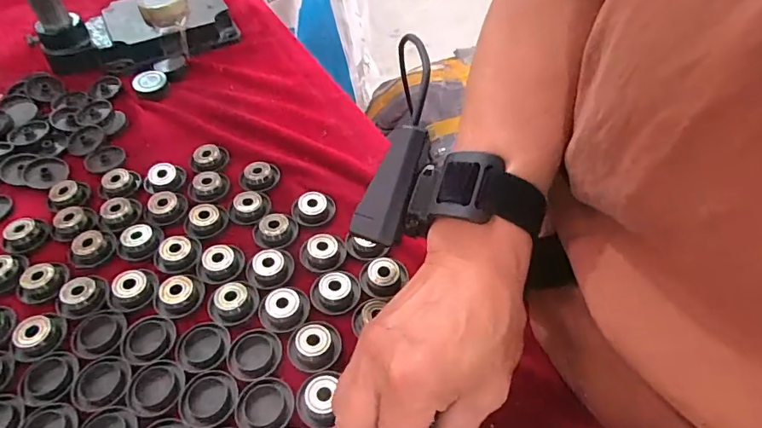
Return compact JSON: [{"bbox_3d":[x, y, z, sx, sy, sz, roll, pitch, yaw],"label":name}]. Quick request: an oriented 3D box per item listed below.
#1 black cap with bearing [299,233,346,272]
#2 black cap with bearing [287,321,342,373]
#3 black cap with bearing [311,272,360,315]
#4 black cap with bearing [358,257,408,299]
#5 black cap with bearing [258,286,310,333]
[{"bbox_3d":[-0.042,0.026,0.341,0.032,0.010,0.029,-8,49,-6],"label":"black cap with bearing"},{"bbox_3d":[-0.041,0.080,0.295,0.032,0.008,0.032,-4,48,-3],"label":"black cap with bearing"},{"bbox_3d":[-0.031,0.050,0.319,0.032,0.009,0.030,-1,48,1],"label":"black cap with bearing"},{"bbox_3d":[0.002,0.041,0.325,0.033,0.011,0.031,-1,48,1],"label":"black cap with bearing"},{"bbox_3d":[-0.063,0.062,0.312,0.033,0.008,0.029,-19,51,-15],"label":"black cap with bearing"}]

